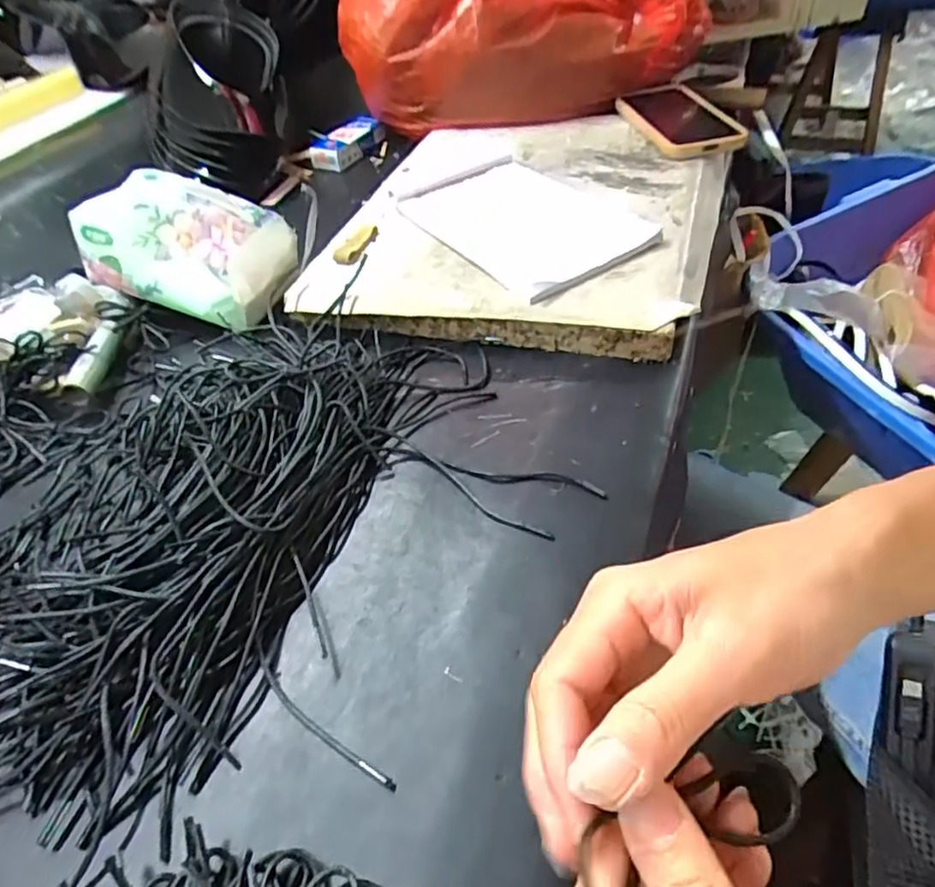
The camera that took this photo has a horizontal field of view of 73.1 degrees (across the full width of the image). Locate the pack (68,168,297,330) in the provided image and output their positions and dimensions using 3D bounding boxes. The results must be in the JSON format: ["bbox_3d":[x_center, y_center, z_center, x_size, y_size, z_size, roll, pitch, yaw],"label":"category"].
[{"bbox_3d":[-0.229,-0.168,0.518,0.141,0.088,0.097,9,48,19],"label":"pack"}]

